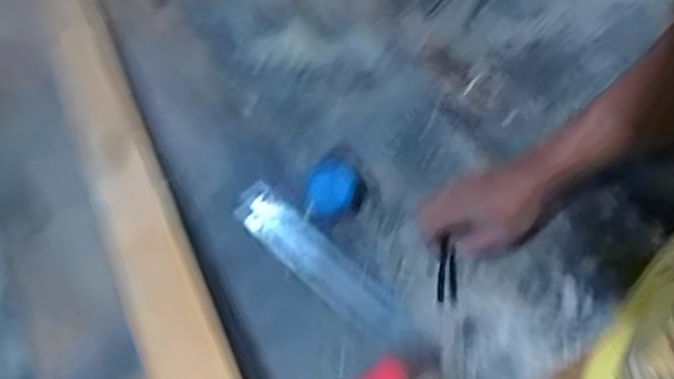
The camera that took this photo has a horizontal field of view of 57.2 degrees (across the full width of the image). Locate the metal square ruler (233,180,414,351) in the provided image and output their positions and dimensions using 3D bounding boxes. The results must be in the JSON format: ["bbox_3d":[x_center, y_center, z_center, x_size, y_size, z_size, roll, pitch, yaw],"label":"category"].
[{"bbox_3d":[-0.019,0.082,0.693,0.261,0.008,0.055,39,64,25],"label":"metal square ruler"}]

